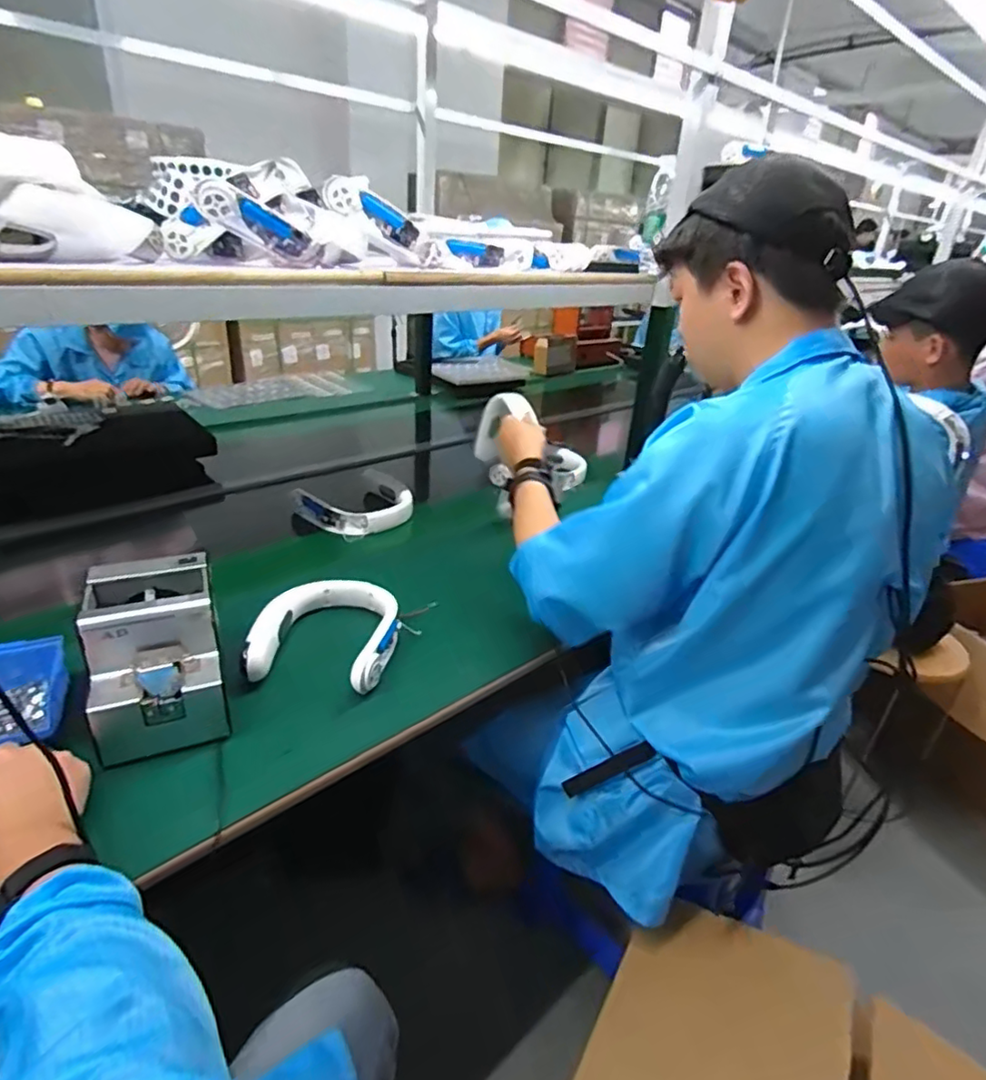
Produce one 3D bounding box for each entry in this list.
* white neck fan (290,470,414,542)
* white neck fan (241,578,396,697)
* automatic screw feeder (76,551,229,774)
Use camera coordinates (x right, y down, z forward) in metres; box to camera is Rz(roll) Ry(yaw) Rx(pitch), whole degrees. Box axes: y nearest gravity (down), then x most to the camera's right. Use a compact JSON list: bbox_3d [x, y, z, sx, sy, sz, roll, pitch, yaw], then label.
[{"bbox_3d":[-0.282,-0.063,1.221,0.232,0.070,0.193,-19,35,-37],"label":"white neck fan"},{"bbox_3d":[-0.222,0.120,0.820,0.181,0.047,0.214,5,28,2],"label":"white neck fan"},{"bbox_3d":[-0.379,0.125,0.675,0.127,0.143,0.177,-8,30,-23],"label":"automatic screw feeder"}]

